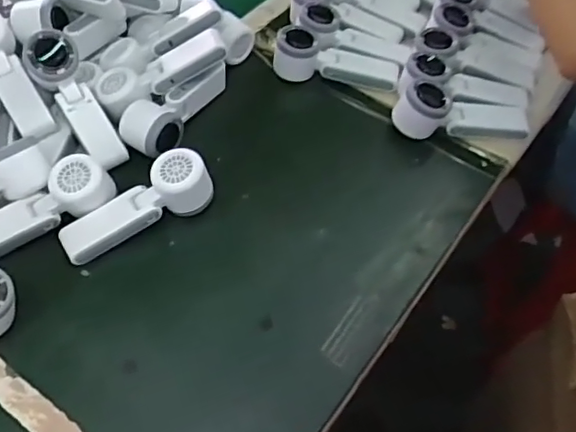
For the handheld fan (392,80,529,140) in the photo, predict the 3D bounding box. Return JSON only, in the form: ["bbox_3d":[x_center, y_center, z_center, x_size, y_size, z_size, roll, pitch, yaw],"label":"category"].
[{"bbox_3d":[0.213,-0.126,0.711,0.150,0.076,0.065,6,52,-17],"label":"handheld fan"}]

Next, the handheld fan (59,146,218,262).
[{"bbox_3d":[-0.160,-0.008,0.620,0.167,0.049,0.059,-31,60,-7],"label":"handheld fan"}]

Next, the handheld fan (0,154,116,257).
[{"bbox_3d":[-0.262,-0.010,0.592,0.160,0.038,0.056,-31,61,-23],"label":"handheld fan"}]

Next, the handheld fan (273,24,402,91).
[{"bbox_3d":[0.065,-0.199,0.771,0.166,0.065,0.062,22,55,12],"label":"handheld fan"}]

